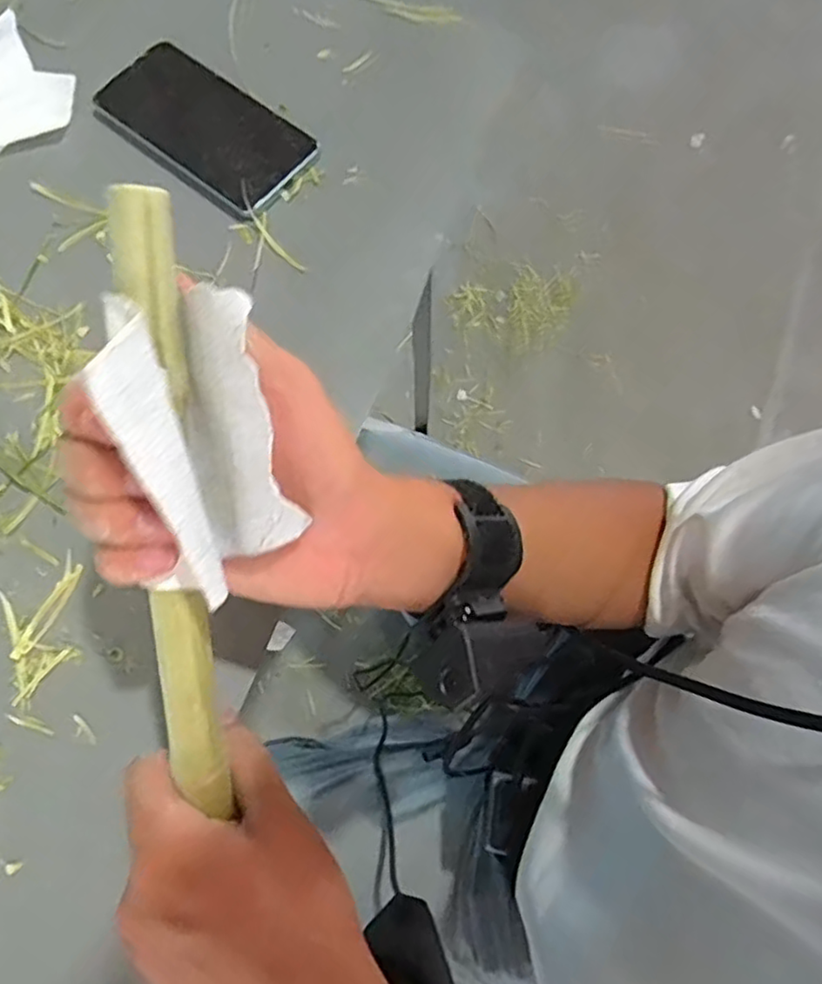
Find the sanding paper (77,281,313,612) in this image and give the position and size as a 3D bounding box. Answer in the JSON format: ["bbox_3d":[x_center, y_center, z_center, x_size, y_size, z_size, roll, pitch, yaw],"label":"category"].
[{"bbox_3d":[-0.077,-0.013,0.238,0.057,0.042,0.114,-25,110,-37],"label":"sanding paper"}]

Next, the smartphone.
[{"bbox_3d":[-0.144,-0.256,0.461,0.159,0.010,0.077,39,76,13],"label":"smartphone"}]

